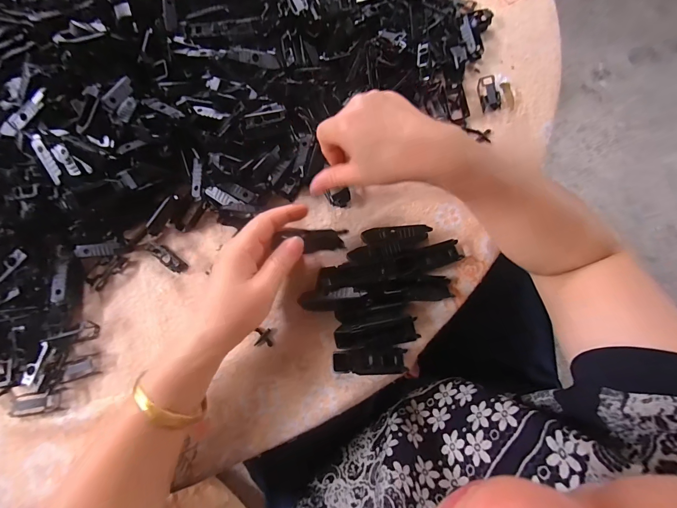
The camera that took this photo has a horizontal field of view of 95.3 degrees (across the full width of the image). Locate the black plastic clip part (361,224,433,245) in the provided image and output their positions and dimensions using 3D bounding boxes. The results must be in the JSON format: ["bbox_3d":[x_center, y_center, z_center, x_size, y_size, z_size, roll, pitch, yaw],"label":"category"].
[{"bbox_3d":[0.057,-0.020,0.300,0.067,0.004,0.016,-8,77,-1],"label":"black plastic clip part"}]

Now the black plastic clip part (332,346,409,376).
[{"bbox_3d":[0.029,0.097,0.281,0.065,0.010,0.023,-2,77,0],"label":"black plastic clip part"}]

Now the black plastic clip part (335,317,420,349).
[{"bbox_3d":[0.036,0.071,0.278,0.076,0.018,0.022,-2,76,-15],"label":"black plastic clip part"}]

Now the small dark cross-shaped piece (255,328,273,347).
[{"bbox_3d":[-0.071,0.080,0.294,0.016,0.004,0.017,0,77,1],"label":"small dark cross-shaped piece"}]

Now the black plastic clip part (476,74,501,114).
[{"bbox_3d":[0.171,-0.181,0.346,0.021,0.012,0.037,-6,77,-1],"label":"black plastic clip part"}]

